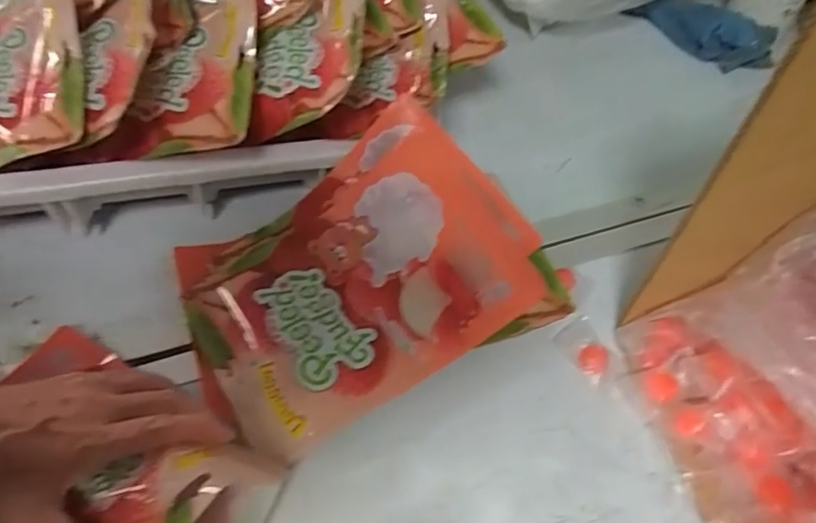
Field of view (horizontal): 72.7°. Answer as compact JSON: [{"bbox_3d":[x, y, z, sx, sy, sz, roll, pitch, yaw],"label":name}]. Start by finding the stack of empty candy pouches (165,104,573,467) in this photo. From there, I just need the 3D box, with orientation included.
[{"bbox_3d":[-0.038,0.004,0.405,0.242,0.091,0.184,-24,60,-19],"label":"stack of empty candy pouches"}]

